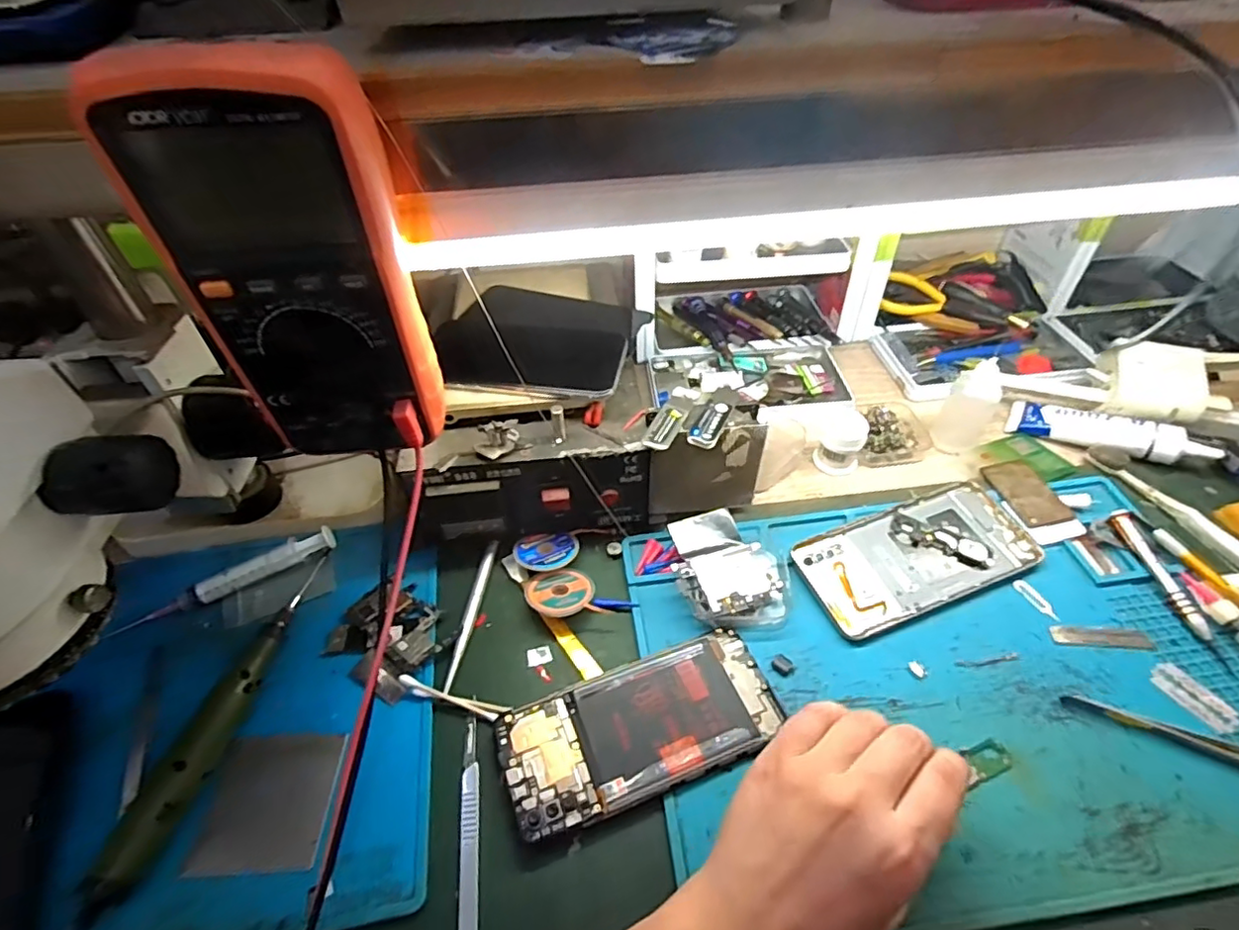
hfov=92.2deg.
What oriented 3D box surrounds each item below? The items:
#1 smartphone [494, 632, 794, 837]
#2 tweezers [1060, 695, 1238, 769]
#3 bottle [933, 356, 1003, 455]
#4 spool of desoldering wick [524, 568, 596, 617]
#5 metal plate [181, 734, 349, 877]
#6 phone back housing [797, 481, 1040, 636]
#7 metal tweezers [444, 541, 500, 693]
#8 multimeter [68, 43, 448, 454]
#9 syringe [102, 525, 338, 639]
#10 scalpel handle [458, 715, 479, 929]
[{"bbox_3d":[0.013,0.149,0.342,0.156,0.012,0.072,-17,48,-13],"label":"smartphone"},{"bbox_3d":[0.318,0.153,0.324,0.130,0.004,0.016,16,49,17],"label":"tweezers"},{"bbox_3d":[0.284,-0.046,0.485,0.035,0.075,0.033,29,54,27],"label":"bottle"},{"bbox_3d":[-0.040,0.086,0.404,0.045,0.004,0.048,-2,24,1],"label":"spool of desoldering wick"},{"bbox_3d":[-0.189,0.183,0.324,0.070,0.006,0.063,-3,60,2],"label":"metal plate"},{"bbox_3d":[0.208,0.061,0.418,0.164,0.011,0.076,-17,48,-13],"label":"phone back housing"},{"bbox_3d":[-0.099,0.098,0.402,0.009,0.004,0.109,4,47,7],"label":"metal tweezers"},{"bbox_3d":[-0.133,-0.078,0.259,0.086,0.170,0.043,-2,47,1],"label":"multimeter"},{"bbox_3d":[-0.267,0.079,0.408,0.139,0.025,0.019,-22,49,-17],"label":"syringe"},{"bbox_3d":[-0.079,0.195,0.312,0.010,0.006,0.122,-7,47,-4],"label":"scalpel handle"}]

